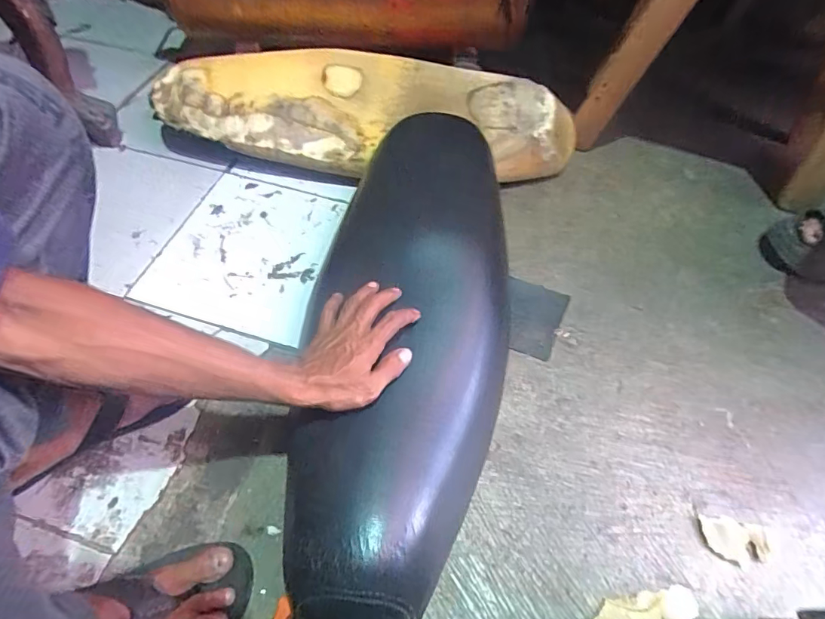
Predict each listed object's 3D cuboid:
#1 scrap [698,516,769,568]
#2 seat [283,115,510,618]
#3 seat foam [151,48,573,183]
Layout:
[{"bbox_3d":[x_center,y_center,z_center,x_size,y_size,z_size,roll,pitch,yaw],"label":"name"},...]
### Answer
[{"bbox_3d":[0.378,0.270,0.545,0.074,0.011,0.045,13,58,8],"label":"scrap"},{"bbox_3d":[-0.009,0.018,0.601,0.251,0.113,0.666,5,57,3],"label":"seat"},{"bbox_3d":[-0.081,-0.352,0.853,0.736,0.116,0.223,6,55,3],"label":"seat foam"}]

